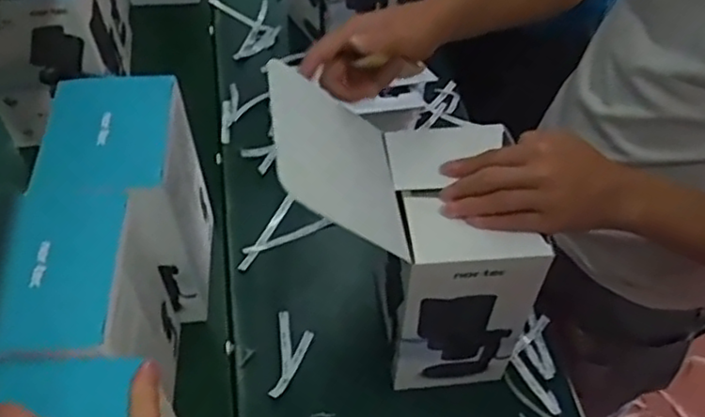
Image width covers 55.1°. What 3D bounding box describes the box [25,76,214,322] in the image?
[{"bbox_3d":[-0.222,-0.003,0.709,0.116,0.234,0.154,-3,52,-3],"label":"box"}]

